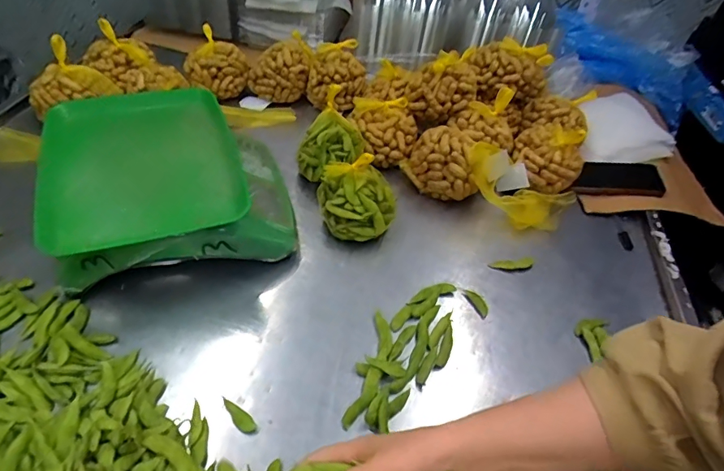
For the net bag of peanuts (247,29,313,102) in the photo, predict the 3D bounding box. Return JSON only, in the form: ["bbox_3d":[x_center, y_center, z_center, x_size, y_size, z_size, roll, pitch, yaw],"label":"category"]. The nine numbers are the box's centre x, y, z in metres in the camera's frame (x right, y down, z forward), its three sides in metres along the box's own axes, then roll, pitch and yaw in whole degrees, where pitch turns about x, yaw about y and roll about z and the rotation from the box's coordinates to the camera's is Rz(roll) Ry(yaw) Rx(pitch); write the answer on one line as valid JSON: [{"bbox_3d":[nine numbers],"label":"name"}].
[{"bbox_3d":[-0.155,-0.315,0.871,0.118,0.088,0.078,-1,47,-9],"label":"net bag of peanuts"}]

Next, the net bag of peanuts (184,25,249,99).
[{"bbox_3d":[-0.264,-0.319,0.852,0.090,0.089,0.100,30,50,20],"label":"net bag of peanuts"}]

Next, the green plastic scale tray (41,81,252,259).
[{"bbox_3d":[-0.277,-0.091,0.575,0.220,0.028,0.284,-13,50,-20],"label":"green plastic scale tray"}]

